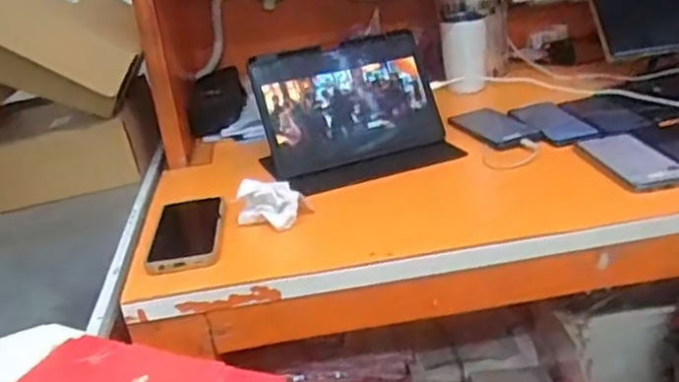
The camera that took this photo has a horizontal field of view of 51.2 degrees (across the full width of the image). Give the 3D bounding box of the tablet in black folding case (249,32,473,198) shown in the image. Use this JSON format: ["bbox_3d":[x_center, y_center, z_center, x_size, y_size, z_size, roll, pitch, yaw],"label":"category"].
[{"bbox_3d":[0.017,-0.113,1.017,0.262,0.170,0.137,-15,23,-14],"label":"tablet in black folding case"}]

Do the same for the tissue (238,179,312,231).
[{"bbox_3d":[-0.079,0.013,0.832,0.085,0.051,0.052,-12,23,-5],"label":"tissue"}]

